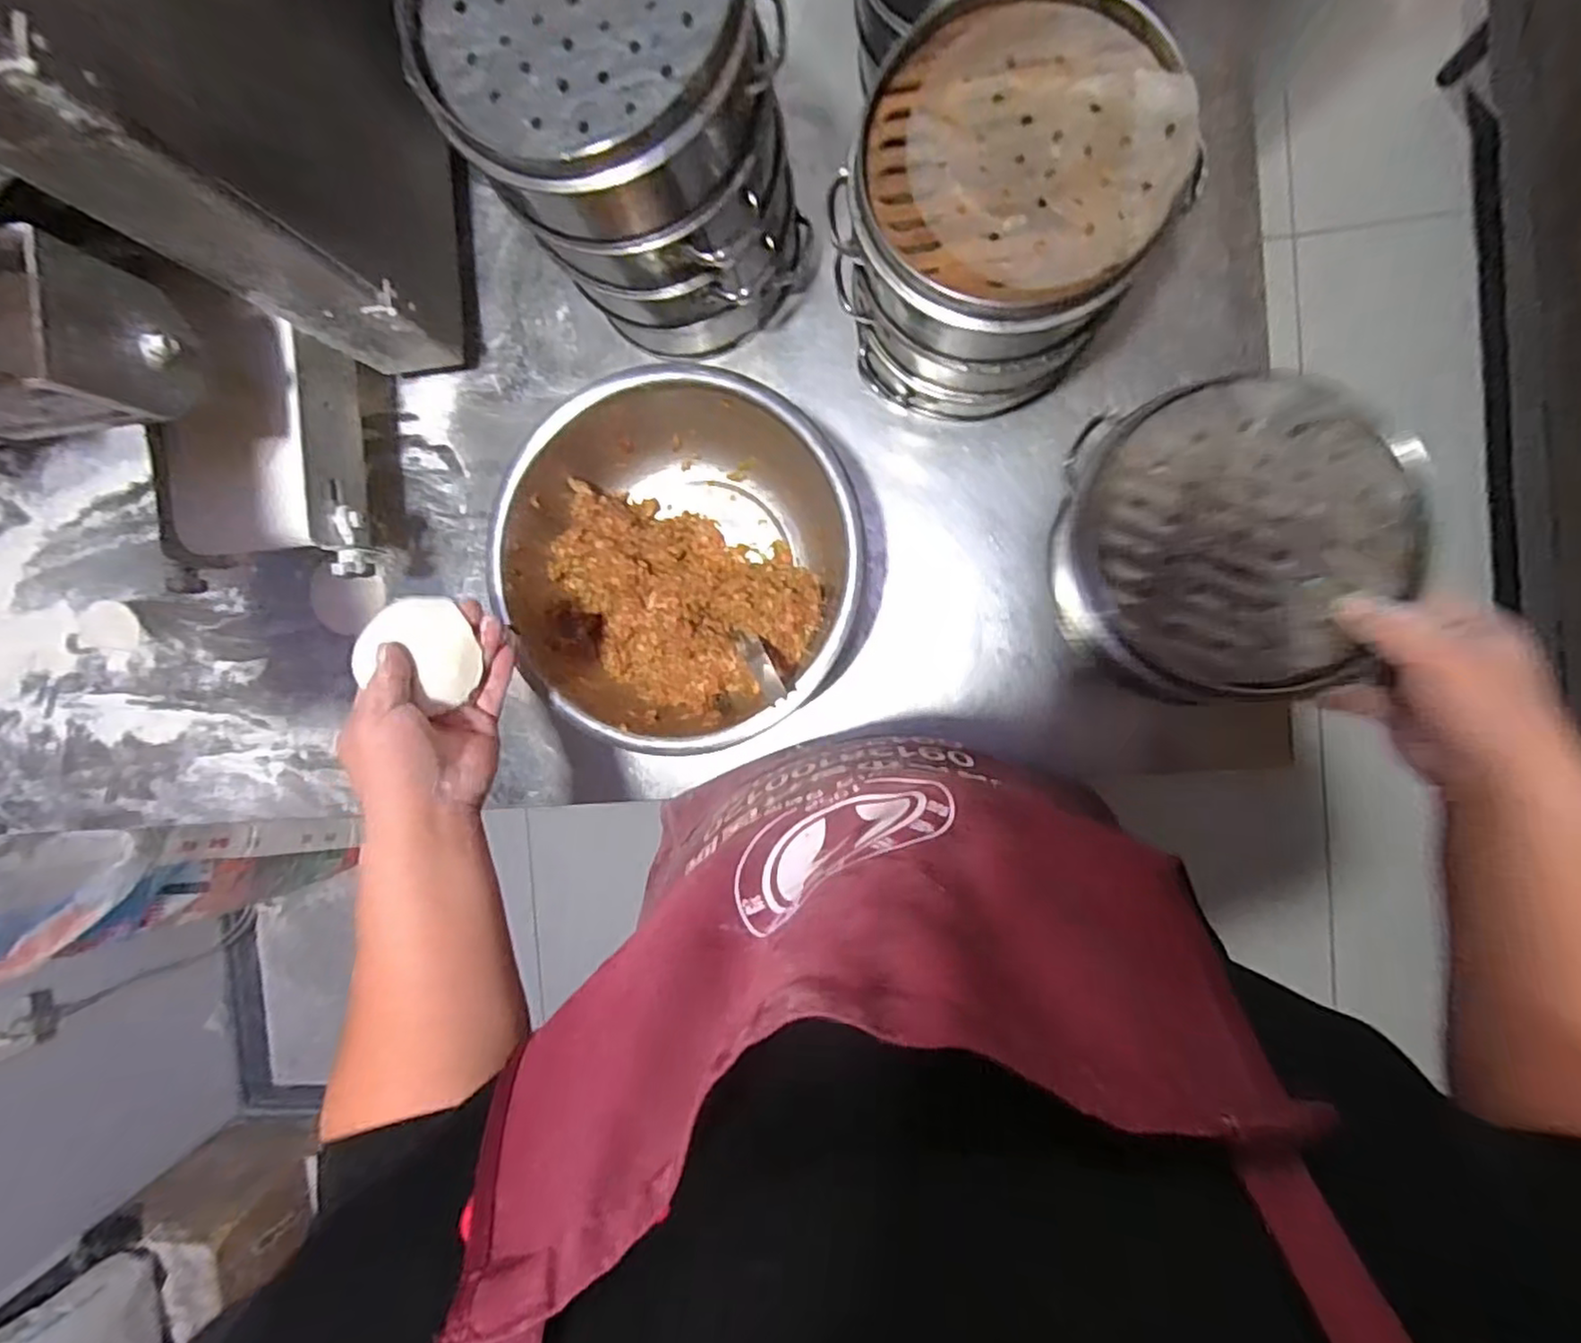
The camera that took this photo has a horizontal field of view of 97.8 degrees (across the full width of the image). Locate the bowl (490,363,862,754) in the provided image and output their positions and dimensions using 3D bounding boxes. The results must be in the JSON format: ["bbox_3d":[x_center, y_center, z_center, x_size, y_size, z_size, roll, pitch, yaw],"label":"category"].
[{"bbox_3d":[-0.087,-0.089,0.572,0.267,0.112,0.283,0,92,7],"label":"bowl"}]

